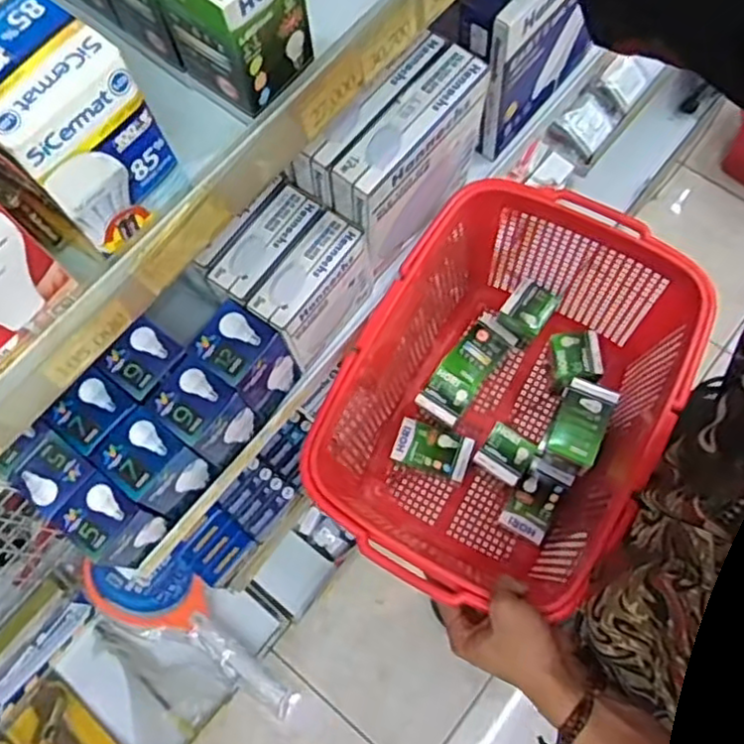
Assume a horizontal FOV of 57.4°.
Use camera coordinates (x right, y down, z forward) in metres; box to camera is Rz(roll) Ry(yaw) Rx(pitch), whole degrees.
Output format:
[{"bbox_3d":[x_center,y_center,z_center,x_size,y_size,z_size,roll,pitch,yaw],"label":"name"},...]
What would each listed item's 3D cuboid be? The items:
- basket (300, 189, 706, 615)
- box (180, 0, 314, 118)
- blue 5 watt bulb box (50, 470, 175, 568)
[{"bbox_3d":[0.141,0.046,0.769,0.305,0.258,0.413,24,73,11],"label":"basket"},{"bbox_3d":[-0.069,-0.185,0.351,0.049,0.072,0.053,38,76,15],"label":"box"},{"bbox_3d":[-0.229,0.134,0.604,0.057,0.081,0.058,34,75,14],"label":"blue 5 watt bulb box"}]

